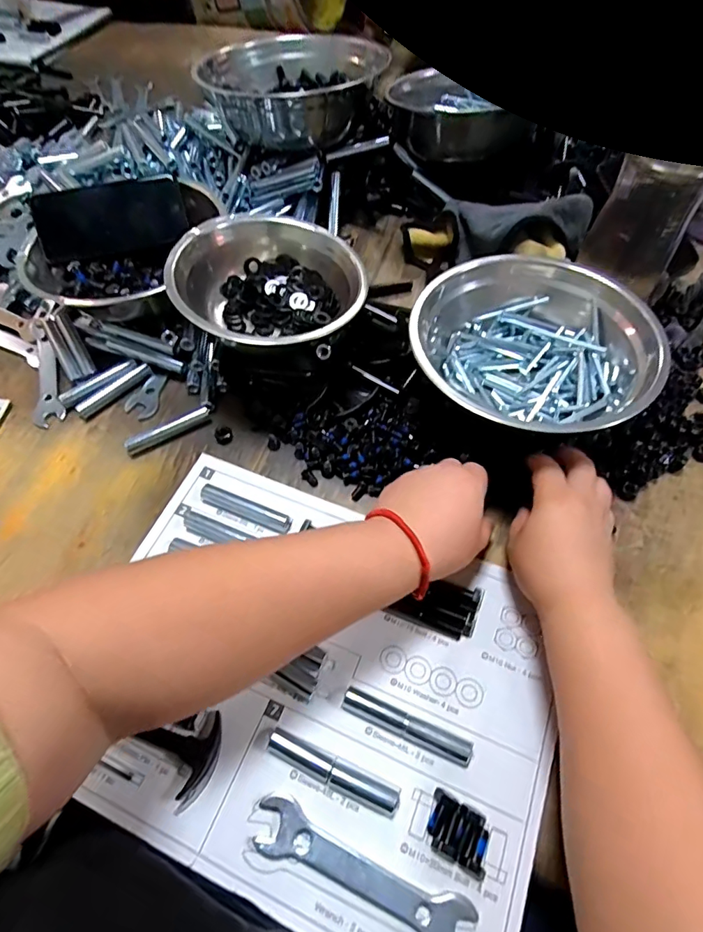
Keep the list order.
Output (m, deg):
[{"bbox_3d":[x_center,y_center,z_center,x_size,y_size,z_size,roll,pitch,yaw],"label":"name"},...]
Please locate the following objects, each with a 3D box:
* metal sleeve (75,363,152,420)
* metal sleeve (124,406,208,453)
[{"bbox_3d":[-0.257,-0.082,0.527,0.087,0.010,0.018,-40,66,-19],"label":"metal sleeve"},{"bbox_3d":[-0.189,-0.038,0.499,0.088,0.017,0.014,-31,63,-15],"label":"metal sleeve"}]

